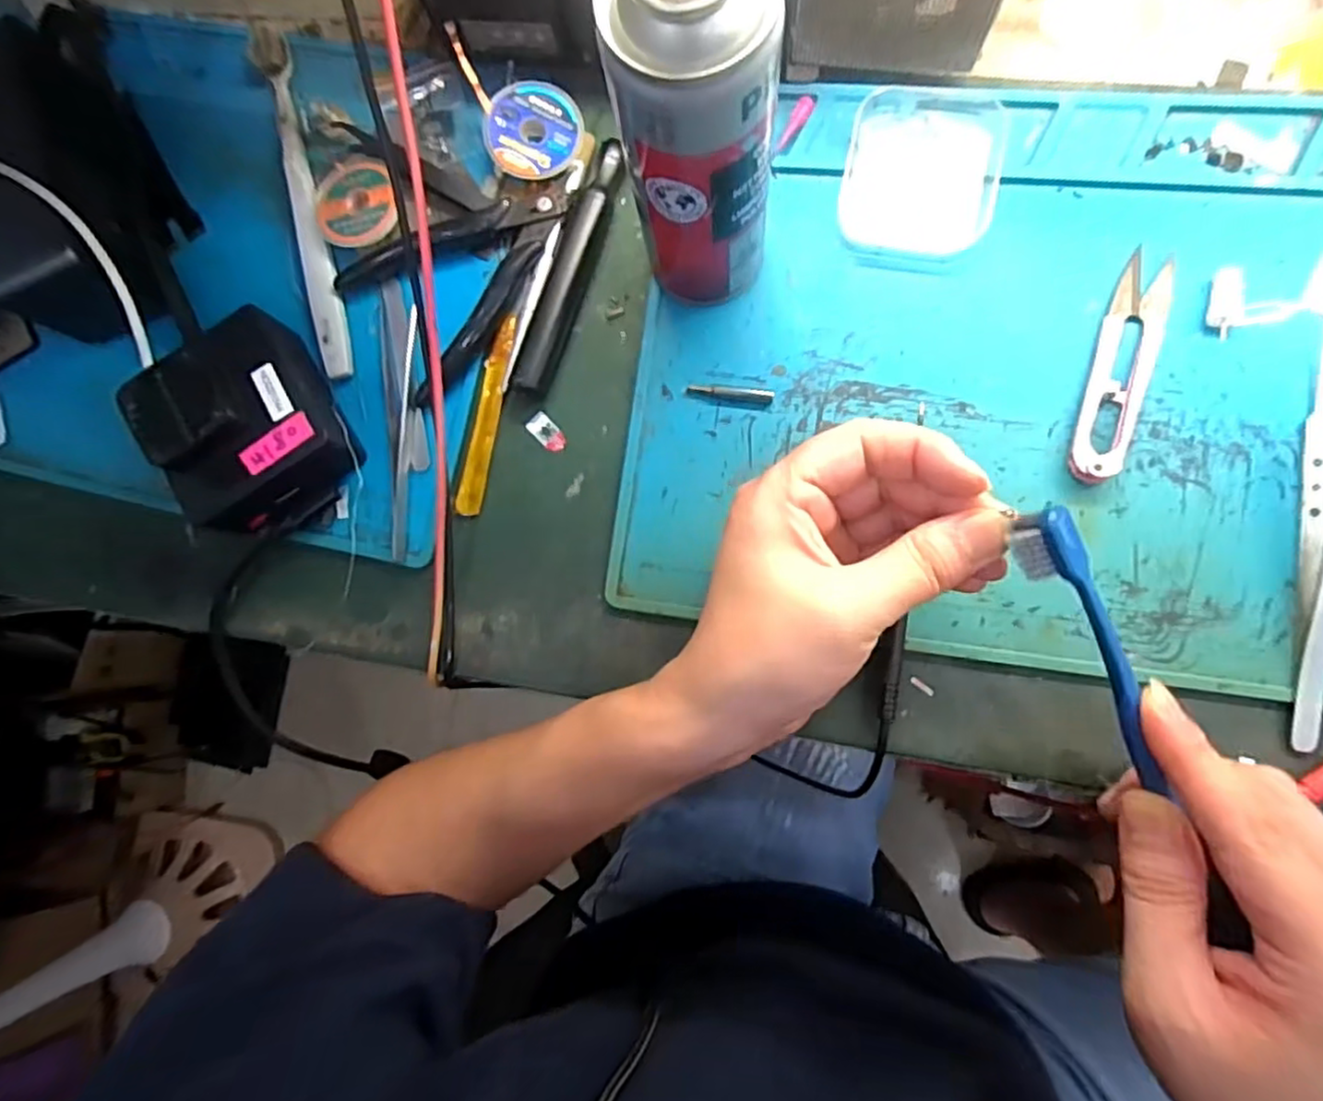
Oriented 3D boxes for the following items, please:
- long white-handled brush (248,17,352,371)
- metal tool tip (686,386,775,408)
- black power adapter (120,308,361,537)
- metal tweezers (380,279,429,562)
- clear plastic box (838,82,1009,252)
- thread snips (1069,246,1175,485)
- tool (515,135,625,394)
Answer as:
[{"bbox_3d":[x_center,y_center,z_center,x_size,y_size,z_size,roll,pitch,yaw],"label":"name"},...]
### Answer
[{"bbox_3d":[-0.175,-0.170,0.322,0.015,0.012,0.178,-14,84,6],"label":"long white-handled brush"},{"bbox_3d":[0.031,-0.069,0.298,0.038,0.004,0.007,7,86,8],"label":"metal tool tip"},{"bbox_3d":[-0.185,-0.056,0.297,0.076,0.048,0.085,-33,82,4],"label":"black power adapter"},{"bbox_3d":[-0.122,-0.063,0.312,0.018,0.006,0.132,-7,85,7],"label":"metal tweezers"},{"bbox_3d":[0.113,-0.167,0.290,0.063,0.017,0.071,7,86,8],"label":"clear plastic box"},{"bbox_3d":[0.190,-0.076,0.274,0.023,0.012,0.099,18,88,8],"label":"thread snips"},{"bbox_3d":[-0.043,-0.130,0.309,0.014,0.012,0.118,19,88,8],"label":"tool"}]

